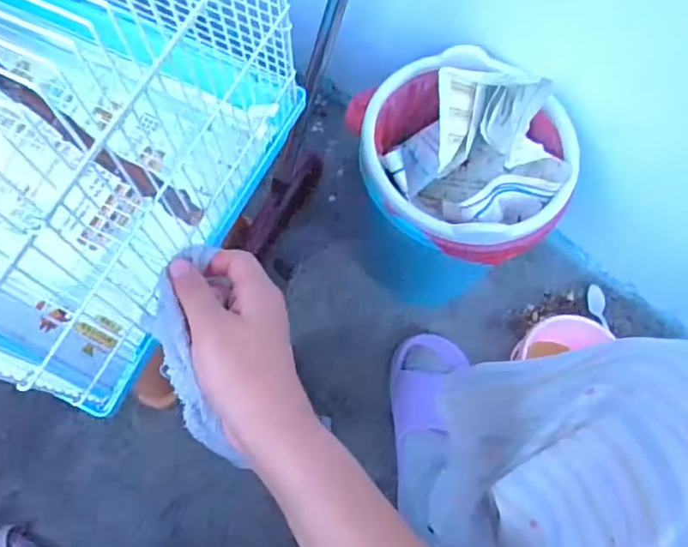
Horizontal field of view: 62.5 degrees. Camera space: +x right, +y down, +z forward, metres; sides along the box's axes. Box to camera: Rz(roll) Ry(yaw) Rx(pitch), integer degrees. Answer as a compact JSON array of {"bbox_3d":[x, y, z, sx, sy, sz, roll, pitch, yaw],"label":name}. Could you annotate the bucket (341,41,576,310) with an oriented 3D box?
[{"bbox_3d":[0.129,-0.090,0.709,0.211,0.283,0.222,1,69,-2],"label":"bucket"}]

